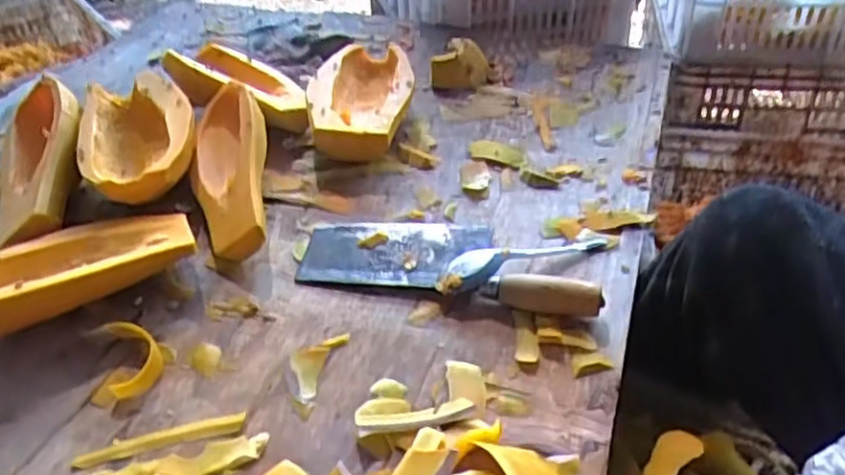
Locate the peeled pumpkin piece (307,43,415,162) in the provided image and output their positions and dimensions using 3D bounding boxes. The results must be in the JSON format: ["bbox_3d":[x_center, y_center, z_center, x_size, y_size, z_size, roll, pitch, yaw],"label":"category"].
[{"bbox_3d":[-0.067,-0.148,0.811,0.105,0.062,0.148,0,40,1],"label":"peeled pumpkin piece"}]

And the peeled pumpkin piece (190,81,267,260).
[{"bbox_3d":[-0.184,-0.065,0.699,0.075,0.089,0.190,-10,41,-10],"label":"peeled pumpkin piece"}]

